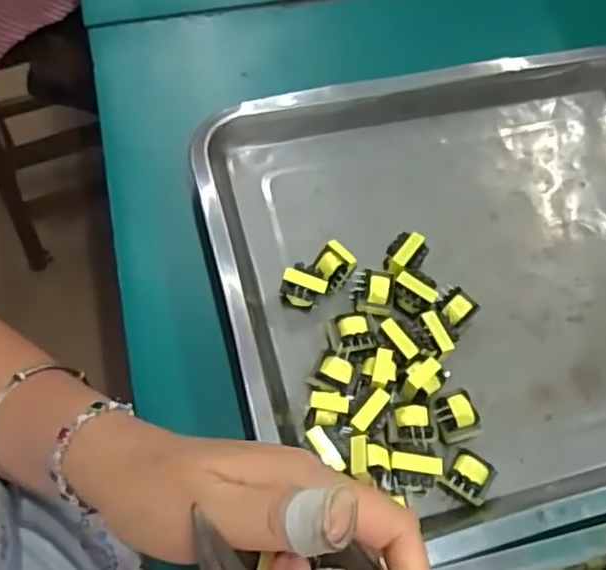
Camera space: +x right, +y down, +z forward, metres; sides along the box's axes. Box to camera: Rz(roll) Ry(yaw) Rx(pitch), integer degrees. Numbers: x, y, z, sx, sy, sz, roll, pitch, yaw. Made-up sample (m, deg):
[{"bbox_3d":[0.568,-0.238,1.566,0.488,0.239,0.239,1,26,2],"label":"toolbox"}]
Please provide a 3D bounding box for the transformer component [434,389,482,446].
[{"bbox_3d":[0.078,0.069,0.335,0.022,0.021,0.024,-16,62,-9],"label":"transformer component"}]

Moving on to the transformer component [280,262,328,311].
[{"bbox_3d":[0.001,0.003,0.365,0.023,0.023,0.018,16,62,8],"label":"transformer component"}]

